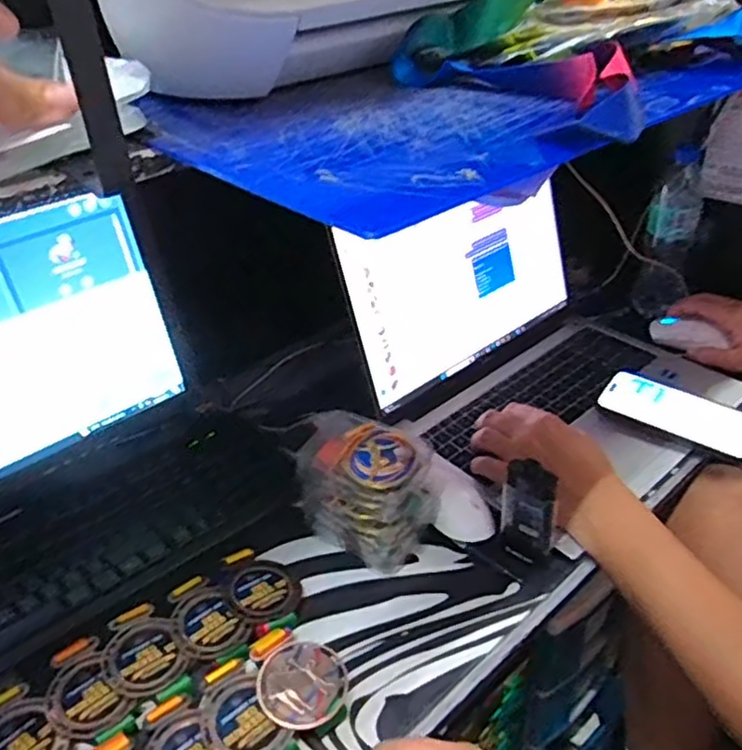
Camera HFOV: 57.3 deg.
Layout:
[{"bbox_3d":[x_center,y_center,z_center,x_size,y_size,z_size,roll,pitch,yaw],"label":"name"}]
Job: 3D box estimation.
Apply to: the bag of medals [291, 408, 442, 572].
[{"bbox_3d":[-0.006,0.100,0.611,0.114,0.110,0.079,17,39,27],"label":"bag of medals"}]

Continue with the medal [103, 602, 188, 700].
[{"bbox_3d":[-0.178,0.214,0.527,0.054,0.004,0.076,-25,49,-27],"label":"medal"}]

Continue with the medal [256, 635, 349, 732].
[{"bbox_3d":[-0.051,0.228,0.502,0.064,0.010,0.064,6,42,-6],"label":"medal"}]

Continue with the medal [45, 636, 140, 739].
[{"bbox_3d":[-0.213,0.232,0.503,0.051,0.004,0.073,-31,53,-33],"label":"medal"}]

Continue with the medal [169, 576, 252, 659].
[{"bbox_3d":[-0.136,0.194,0.549,0.078,0.007,0.051,27,44,37],"label":"medal"}]

